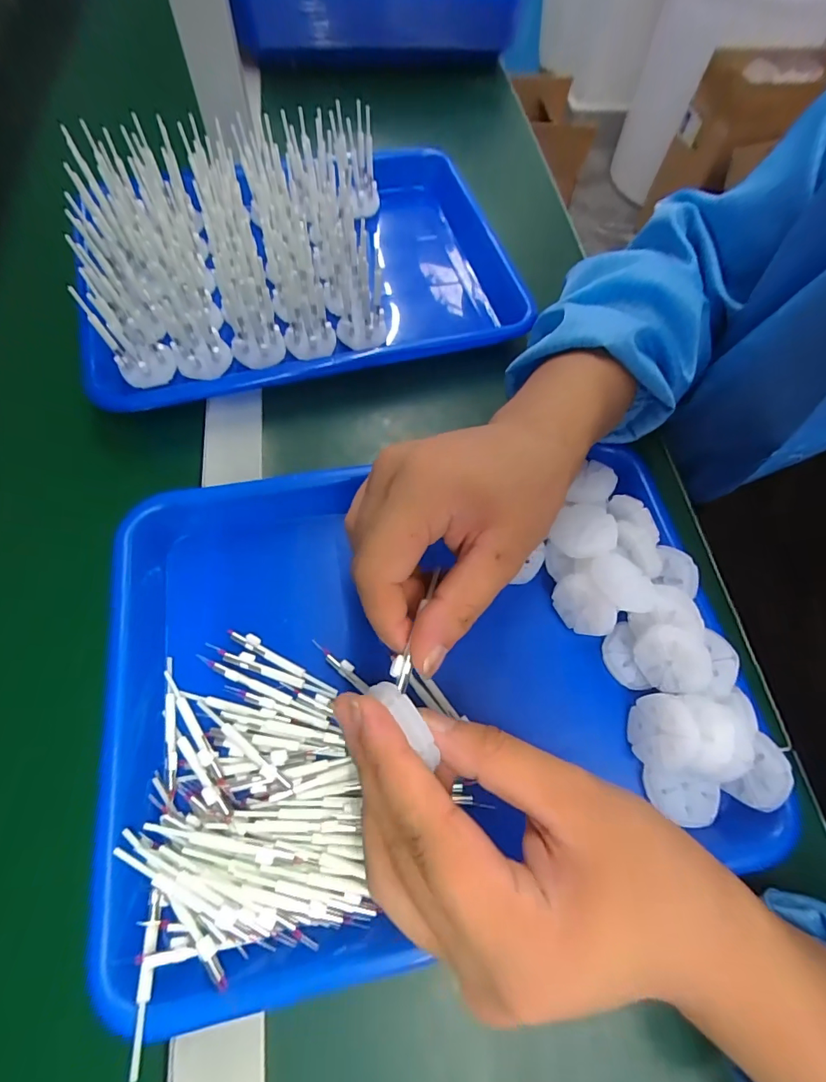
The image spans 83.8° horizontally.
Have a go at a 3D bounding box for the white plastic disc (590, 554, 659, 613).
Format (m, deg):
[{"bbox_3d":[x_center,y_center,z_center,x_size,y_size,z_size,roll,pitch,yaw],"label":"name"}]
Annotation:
[{"bbox_3d":[0.117,0.023,0.256,0.036,0.005,0.033,4,55,-6],"label":"white plastic disc"}]

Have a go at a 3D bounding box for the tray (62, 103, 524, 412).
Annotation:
[{"bbox_3d":[-0.079,-0.238,0.369,0.354,0.089,0.237,-15,67,-10],"label":"tray"}]

